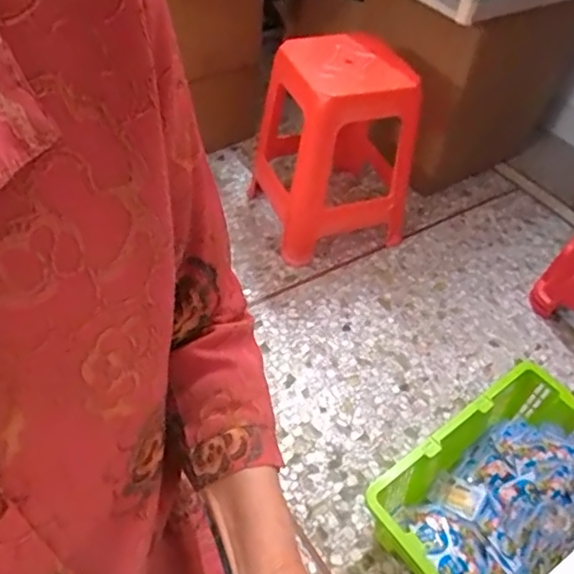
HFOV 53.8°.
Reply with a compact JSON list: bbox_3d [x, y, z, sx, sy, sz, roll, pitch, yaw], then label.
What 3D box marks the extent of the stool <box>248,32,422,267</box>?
[{"bbox_3d":[0.123,-0.363,1.419,0.333,0.465,0.351,-13,51,-18],"label":"stool"}]

